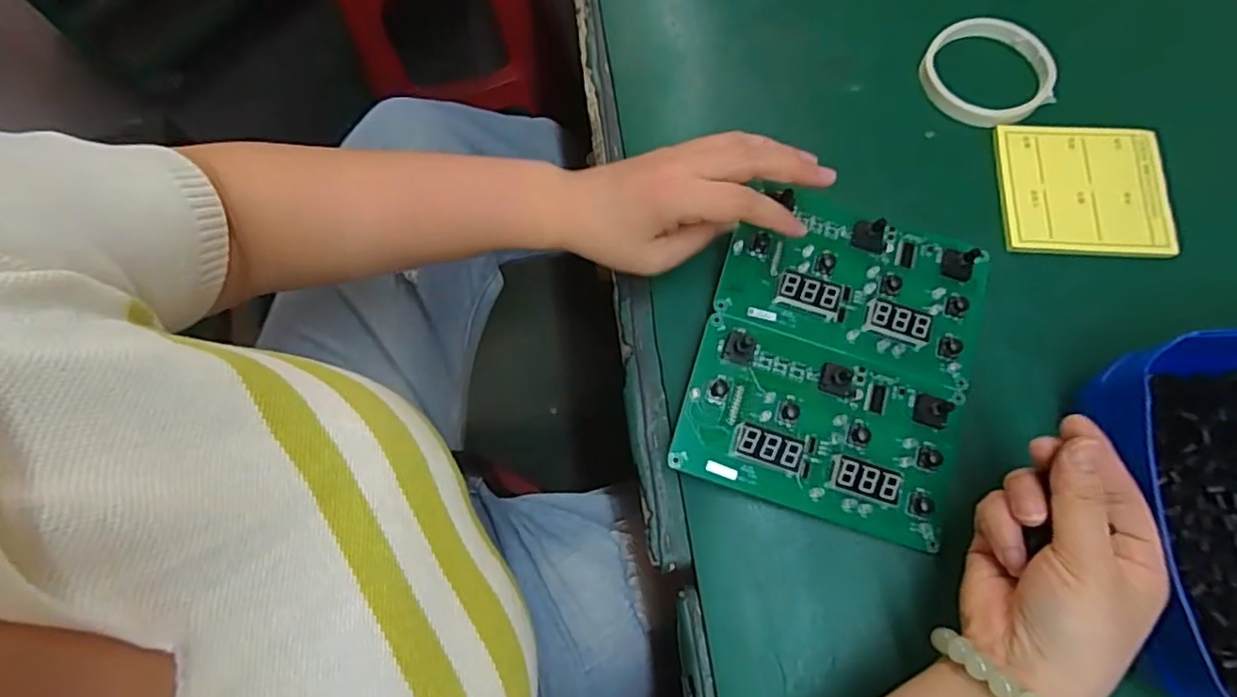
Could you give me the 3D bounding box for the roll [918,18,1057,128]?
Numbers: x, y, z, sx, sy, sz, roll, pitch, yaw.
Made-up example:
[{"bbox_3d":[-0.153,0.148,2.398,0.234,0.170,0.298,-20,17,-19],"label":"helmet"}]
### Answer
[{"bbox_3d":[0.273,-0.204,0.472,0.091,0.016,0.087,-1,72,2],"label":"roll"}]

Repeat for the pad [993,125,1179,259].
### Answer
[{"bbox_3d":[0.322,-0.110,0.445,0.109,0.007,0.098,4,72,3],"label":"pad"}]

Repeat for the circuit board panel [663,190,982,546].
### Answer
[{"bbox_3d":[0.136,0.003,0.401,0.161,0.027,0.196,17,73,7],"label":"circuit board panel"}]

